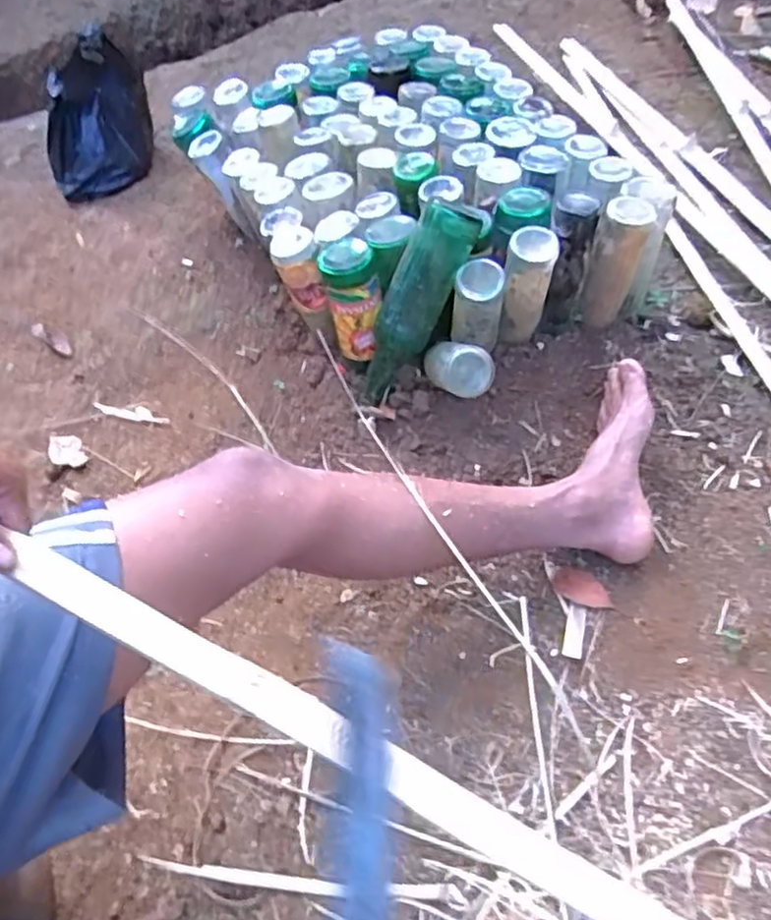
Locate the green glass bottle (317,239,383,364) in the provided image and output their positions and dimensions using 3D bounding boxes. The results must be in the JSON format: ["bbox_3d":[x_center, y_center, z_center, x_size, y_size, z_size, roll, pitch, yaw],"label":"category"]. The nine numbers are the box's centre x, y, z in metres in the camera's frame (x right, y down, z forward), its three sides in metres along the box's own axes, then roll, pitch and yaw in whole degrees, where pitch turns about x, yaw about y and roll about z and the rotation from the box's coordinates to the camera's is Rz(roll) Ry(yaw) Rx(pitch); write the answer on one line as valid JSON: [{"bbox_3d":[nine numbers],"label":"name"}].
[{"bbox_3d":[-0.042,-0.206,0.874,0.069,0.144,0.076,-8,57,-1],"label":"green glass bottle"}]

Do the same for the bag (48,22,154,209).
[{"bbox_3d":[-0.578,-0.681,1.336,0.224,0.213,0.241,-21,56,-9],"label":"bag"}]

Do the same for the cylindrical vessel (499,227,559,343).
[{"bbox_3d":[0.181,-0.219,0.875,0.057,0.144,0.053,-2,55,3],"label":"cylindrical vessel"}]

